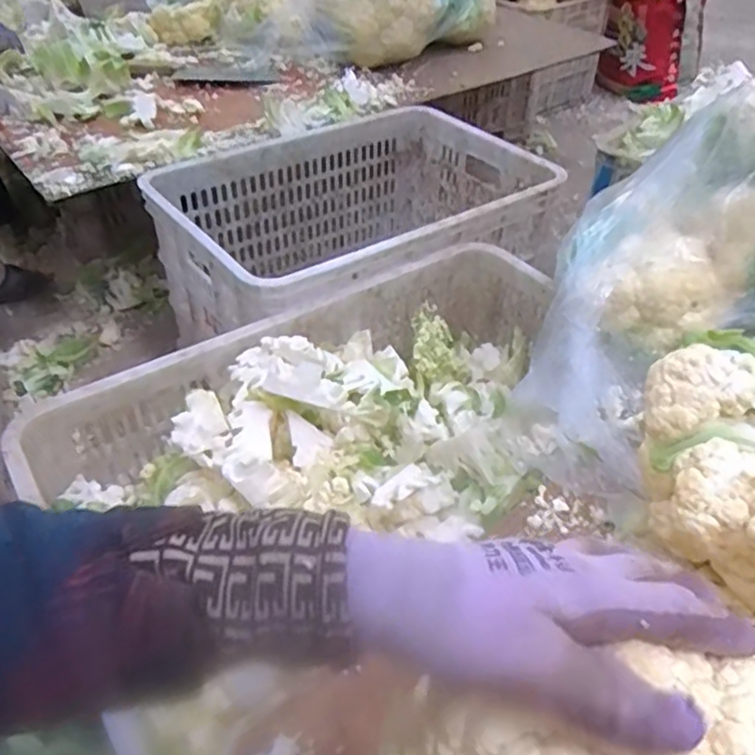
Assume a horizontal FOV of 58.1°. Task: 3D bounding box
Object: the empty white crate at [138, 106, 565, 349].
[{"bbox_3d":[-0.028,-0.213,1.027,0.537,0.235,0.365,-25,48,-25],"label":"empty white crate"}]

